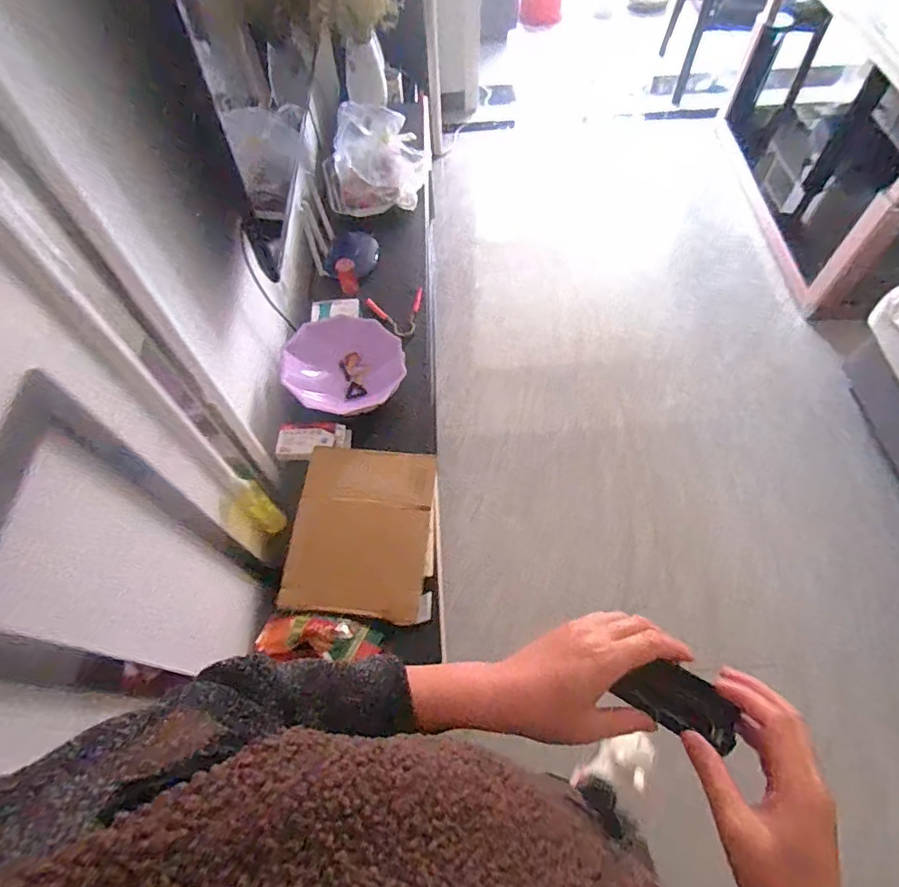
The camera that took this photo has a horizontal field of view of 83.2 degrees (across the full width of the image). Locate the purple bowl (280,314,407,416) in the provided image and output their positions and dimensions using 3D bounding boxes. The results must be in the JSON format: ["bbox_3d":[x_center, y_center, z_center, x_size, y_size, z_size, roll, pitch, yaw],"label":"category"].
[{"bbox_3d":[-0.250,-0.189,1.235,0.272,0.093,0.248,-1,61,2],"label":"purple bowl"}]

